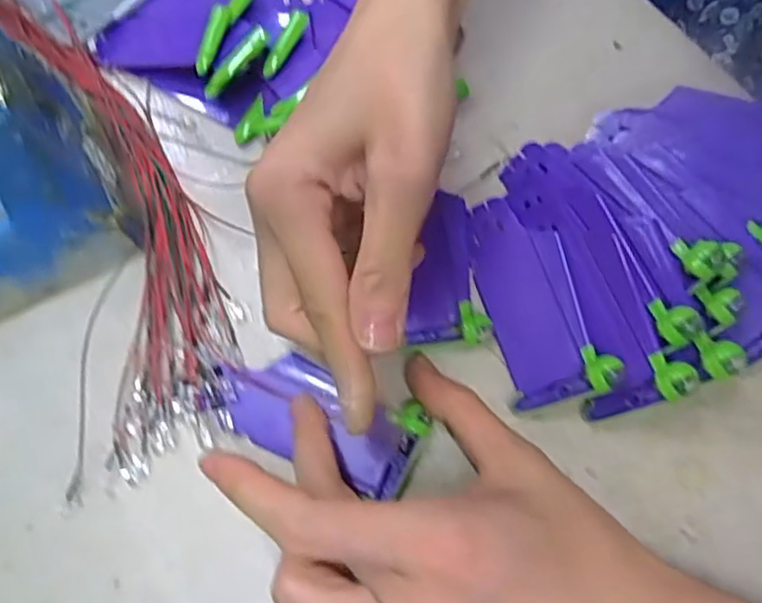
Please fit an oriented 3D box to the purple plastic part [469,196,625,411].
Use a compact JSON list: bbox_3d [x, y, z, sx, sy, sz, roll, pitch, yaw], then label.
[{"bbox_3d":[0.061,-0.004,0.263,0.041,0.006,0.087,-22,70,24],"label":"purple plastic part"}]

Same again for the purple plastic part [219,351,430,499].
[{"bbox_3d":[-0.026,0.045,0.260,0.083,0.008,0.037,18,74,14],"label":"purple plastic part"}]

